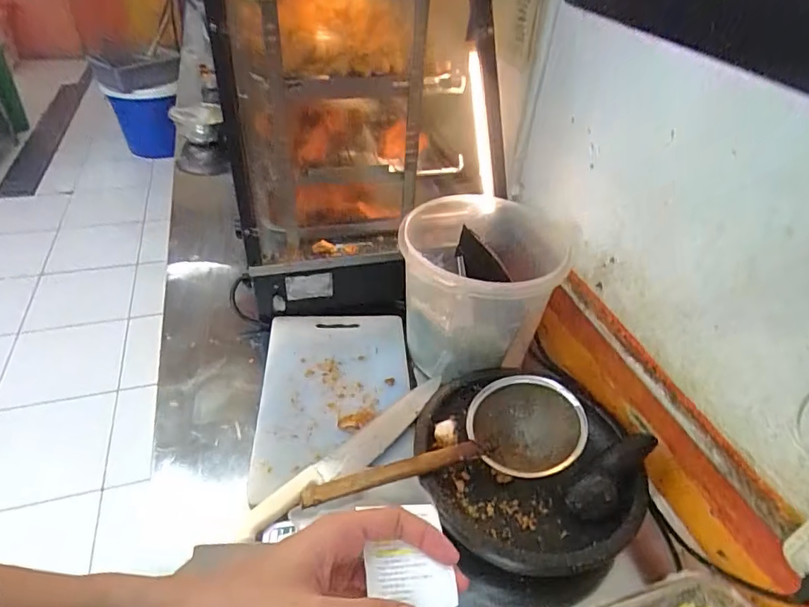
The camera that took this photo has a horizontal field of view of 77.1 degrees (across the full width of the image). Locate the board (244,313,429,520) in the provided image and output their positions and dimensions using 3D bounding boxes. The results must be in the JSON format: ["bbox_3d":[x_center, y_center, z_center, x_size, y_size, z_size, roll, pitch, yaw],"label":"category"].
[{"bbox_3d":[-0.105,0.145,0.778,0.226,0.016,0.372,-2,40,-6],"label":"board"}]

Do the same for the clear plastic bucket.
[{"bbox_3d":[0.109,-0.026,0.838,0.254,0.221,0.261,2,40,-2],"label":"clear plastic bucket"}]

